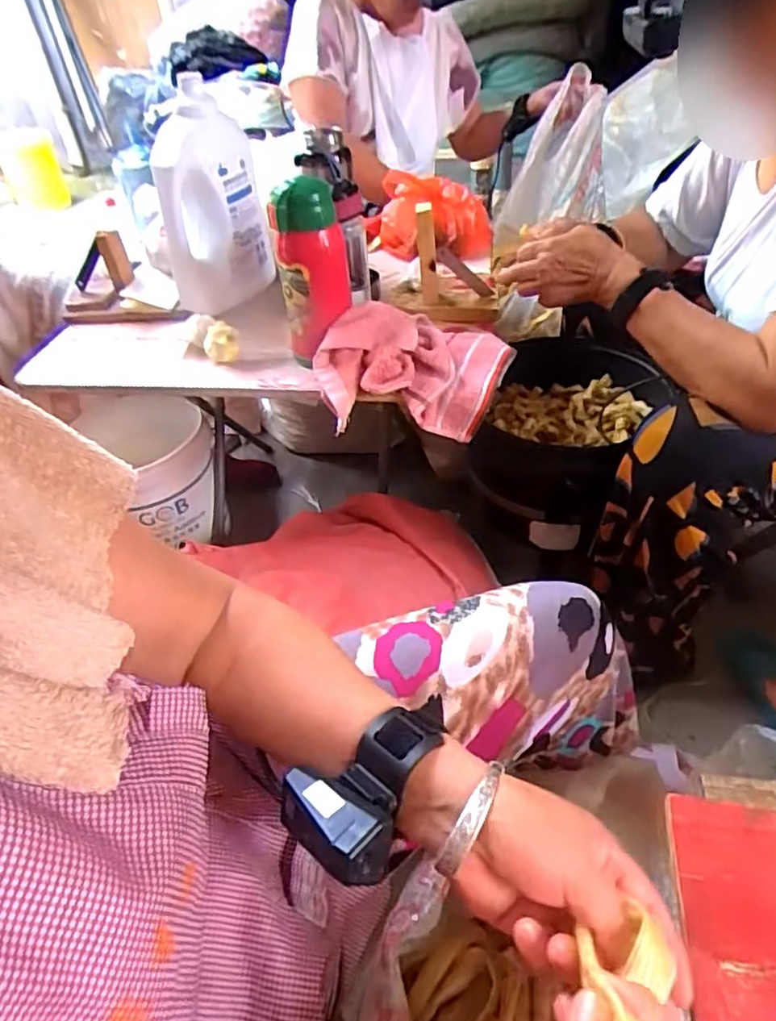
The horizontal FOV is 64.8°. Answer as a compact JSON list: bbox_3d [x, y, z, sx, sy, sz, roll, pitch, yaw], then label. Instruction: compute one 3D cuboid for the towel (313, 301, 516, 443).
[{"bbox_3d":[0.031,-0.173,0.728,0.199,0.052,0.196,28,64,3],"label":"towel"}]

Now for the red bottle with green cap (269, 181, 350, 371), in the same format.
[{"bbox_3d":[-0.087,-0.274,0.705,0.078,0.180,0.083,-7,42,1],"label":"red bottle with green cap"}]

